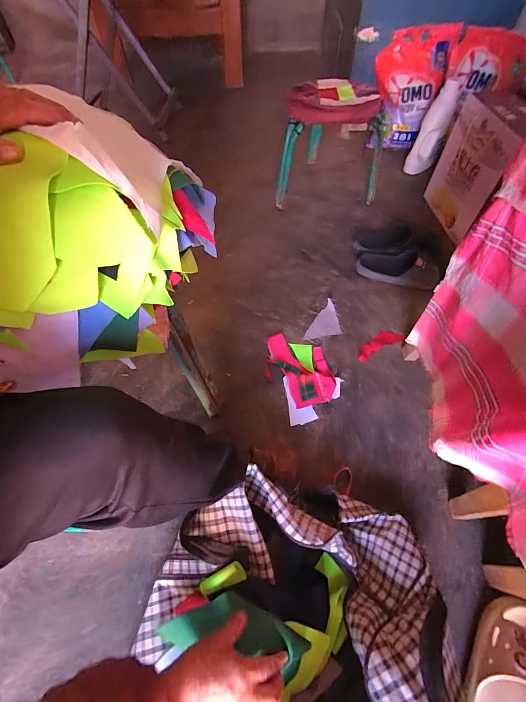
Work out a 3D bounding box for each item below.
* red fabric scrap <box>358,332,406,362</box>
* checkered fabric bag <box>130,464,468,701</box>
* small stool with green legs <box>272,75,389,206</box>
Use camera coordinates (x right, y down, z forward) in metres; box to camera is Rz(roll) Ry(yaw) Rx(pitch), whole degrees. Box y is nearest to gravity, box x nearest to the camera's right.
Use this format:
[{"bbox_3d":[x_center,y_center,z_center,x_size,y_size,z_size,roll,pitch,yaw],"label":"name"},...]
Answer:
[{"bbox_3d":[0.305,-0.018,0.811,0.154,0.013,0.045,-27,61,-15],"label":"red fabric scrap"},{"bbox_3d":[0.038,0.416,0.428,0.435,0.158,0.426,12,59,8],"label":"checkered fabric bag"},{"bbox_3d":[0.216,-0.710,1.070,0.358,0.306,0.259,-2,57,0],"label":"small stool with green legs"}]

